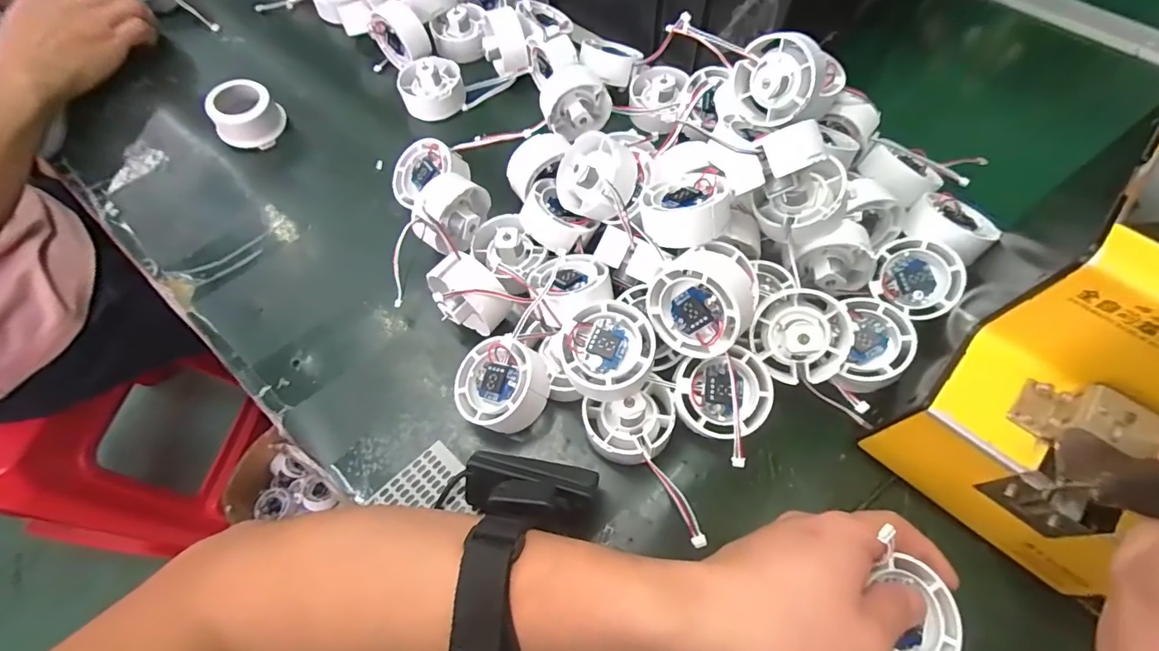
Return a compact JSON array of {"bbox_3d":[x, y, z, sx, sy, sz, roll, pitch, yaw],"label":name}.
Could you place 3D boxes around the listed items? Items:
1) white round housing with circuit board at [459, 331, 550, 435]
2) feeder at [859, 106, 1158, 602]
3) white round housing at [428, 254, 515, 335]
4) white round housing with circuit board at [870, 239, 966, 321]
[{"bbox_3d":[-0.046,0.035,0.304,0.056,0.022,0.051,-10,66,24],"label":"white round housing with circuit board"},{"bbox_3d":[0.265,0.020,0.245,0.123,0.143,0.172,39,70,17],"label":"feeder"},{"bbox_3d":[-0.071,-0.021,0.315,0.049,0.039,0.035,37,70,17],"label":"white round housing"},{"bbox_3d":[0.220,-0.031,0.328,0.051,0.019,0.048,38,96,17],"label":"white round housing with circuit board"}]

